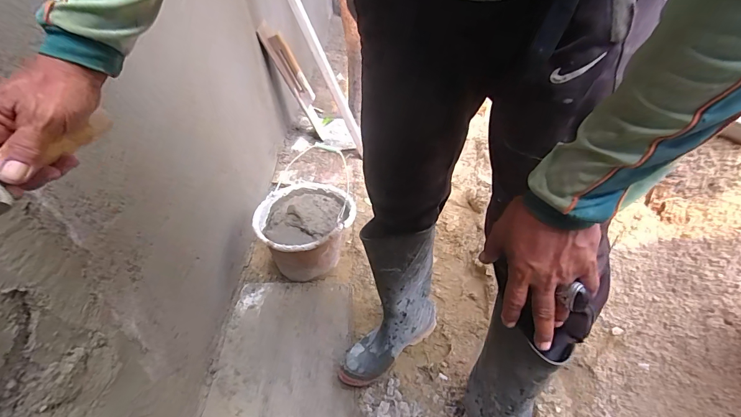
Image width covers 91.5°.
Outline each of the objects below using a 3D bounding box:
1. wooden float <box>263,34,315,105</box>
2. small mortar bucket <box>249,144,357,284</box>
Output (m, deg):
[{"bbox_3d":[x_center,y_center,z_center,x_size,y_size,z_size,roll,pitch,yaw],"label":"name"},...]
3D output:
[{"bbox_3d":[-0.332,-0.578,1.528,0.079,0.313,0.049,-30,43,3],"label":"wooden float"},{"bbox_3d":[-0.184,0.084,1.086,0.268,0.204,0.268,-1,40,1],"label":"small mortar bucket"}]

